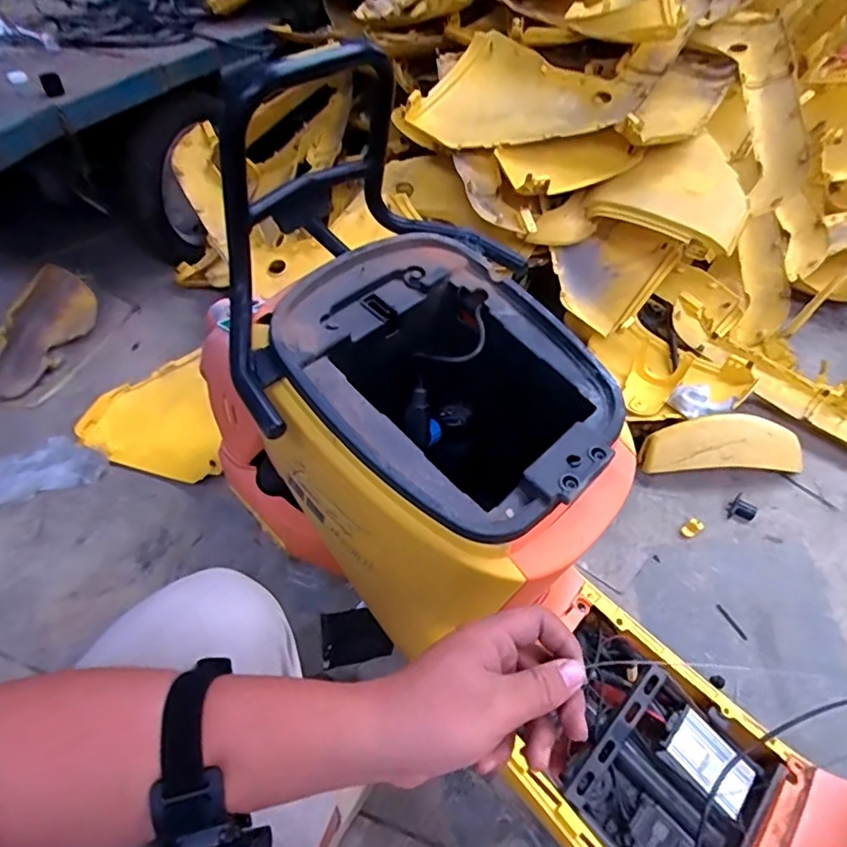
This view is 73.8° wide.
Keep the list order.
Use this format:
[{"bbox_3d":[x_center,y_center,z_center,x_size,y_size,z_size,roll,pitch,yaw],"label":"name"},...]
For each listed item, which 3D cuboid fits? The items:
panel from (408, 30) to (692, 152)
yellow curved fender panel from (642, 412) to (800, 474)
[{"bbox_3d":[0.276,-0.823,1.375,0.634,0.136,0.338,-9,45,-3],"label":"panel"},{"bbox_3d":[0.590,0.040,1.102,0.306,0.082,0.085,1,47,0],"label":"yellow curved fender panel"}]

